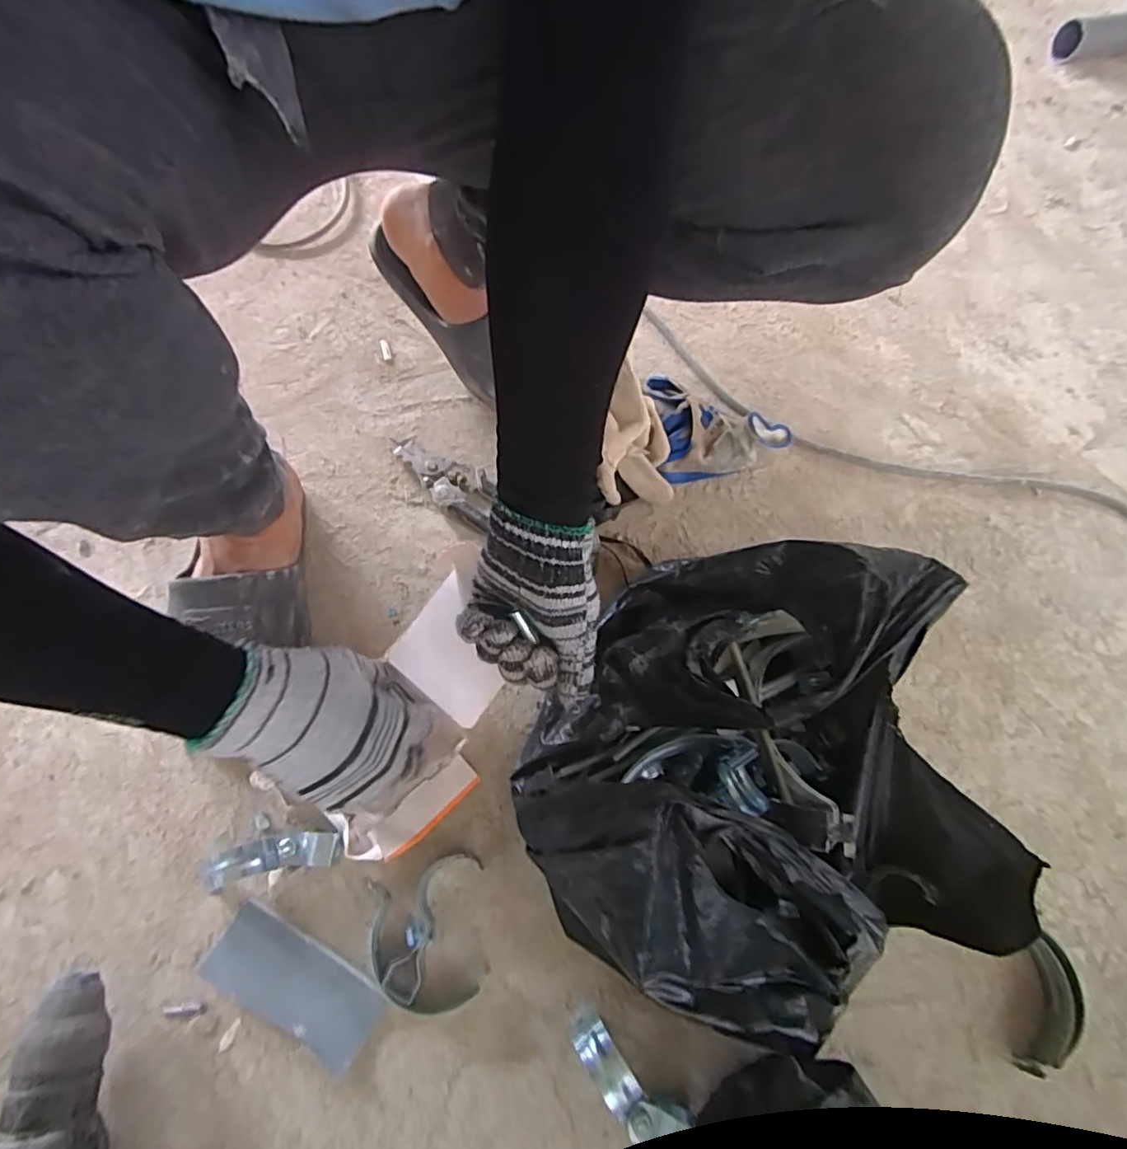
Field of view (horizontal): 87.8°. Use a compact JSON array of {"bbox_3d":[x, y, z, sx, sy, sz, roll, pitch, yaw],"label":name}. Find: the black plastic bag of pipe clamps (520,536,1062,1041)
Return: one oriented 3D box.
[{"bbox_3d":[0.149,0.142,0.402,0.328,0.164,0.299,23,68,6],"label":"black plastic bag of pipe clamps"}]

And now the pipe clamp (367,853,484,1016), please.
[{"bbox_3d":[-0.101,0.273,0.442,0.082,0.021,0.098,-12,68,-8],"label":"pipe clamp"}]

